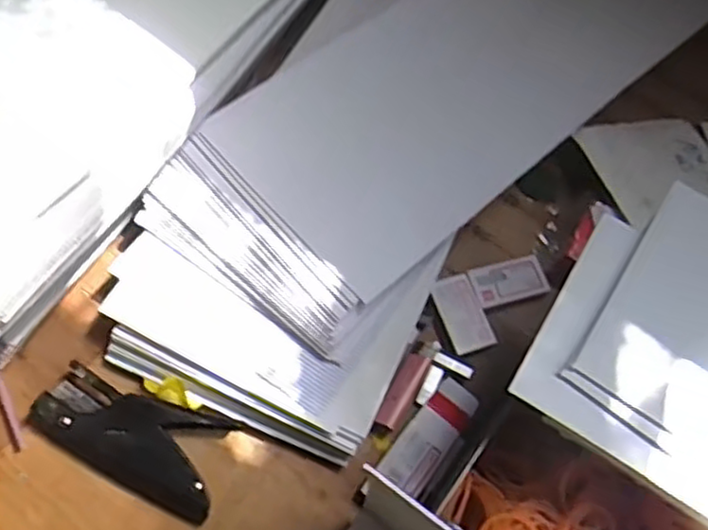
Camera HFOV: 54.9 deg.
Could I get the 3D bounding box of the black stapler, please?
[{"bbox_3d":[-0.166,0.124,0.512,0.146,0.024,0.071,24,68,7],"label":"black stapler"}]

